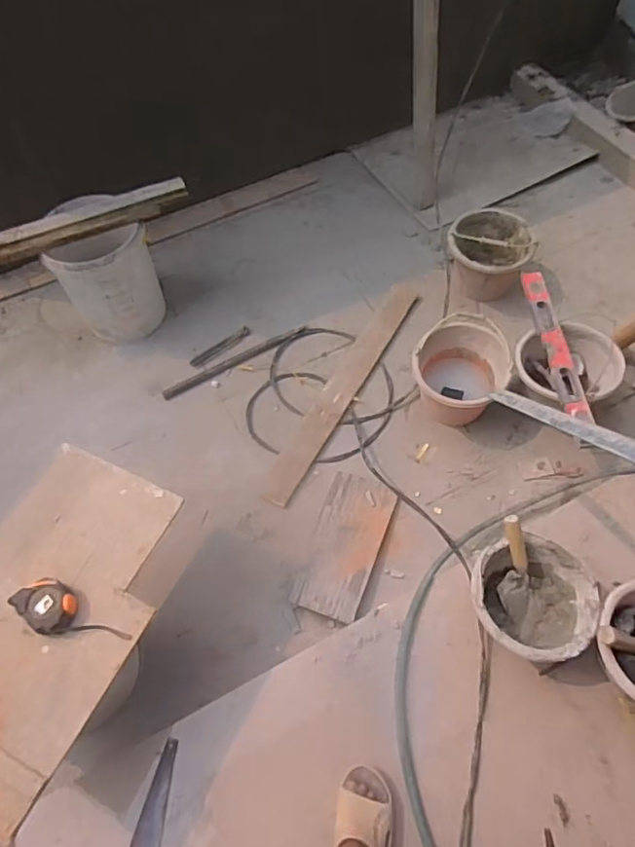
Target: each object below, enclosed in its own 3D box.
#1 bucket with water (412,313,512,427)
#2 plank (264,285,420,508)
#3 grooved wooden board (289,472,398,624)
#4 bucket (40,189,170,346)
[{"bbox_3d":[0.414,-0.168,1.655,0.254,0.184,0.293,12,61,9],"label":"bucket with water"},{"bbox_3d":[0.082,-0.119,1.734,0.103,0.020,0.856,27,64,16],"label":"plank"},{"bbox_3d":[0.073,0.313,1.469,0.180,0.030,0.370,18,62,12],"label":"grooved wooden board"},{"bbox_3d":[-0.643,-0.491,1.784,0.270,0.358,0.334,-6,60,-1],"label":"bucket"}]

